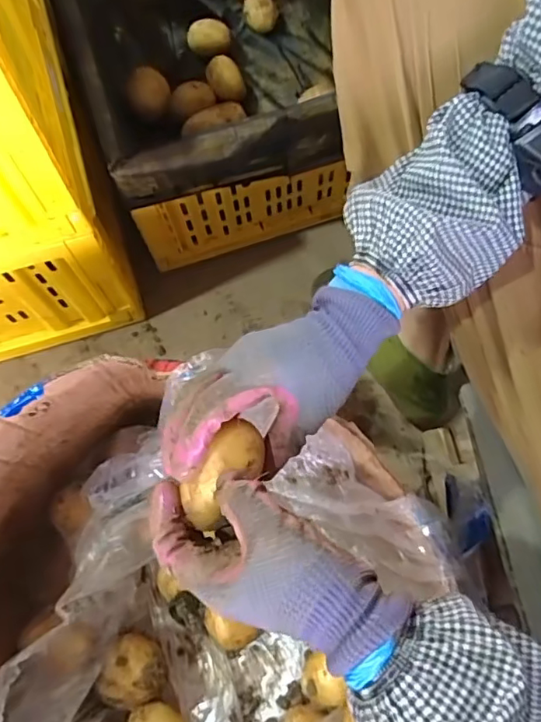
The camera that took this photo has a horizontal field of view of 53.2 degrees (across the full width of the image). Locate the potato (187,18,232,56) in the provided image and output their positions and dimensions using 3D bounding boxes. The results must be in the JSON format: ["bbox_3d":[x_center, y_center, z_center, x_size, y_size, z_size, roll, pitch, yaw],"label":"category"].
[{"bbox_3d":[-0.103,-0.543,0.904,0.070,0.049,0.048,-11,70,-2],"label":"potato"}]

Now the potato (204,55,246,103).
[{"bbox_3d":[-0.072,-0.448,0.866,0.055,0.055,0.054,-10,70,-2],"label":"potato"}]

